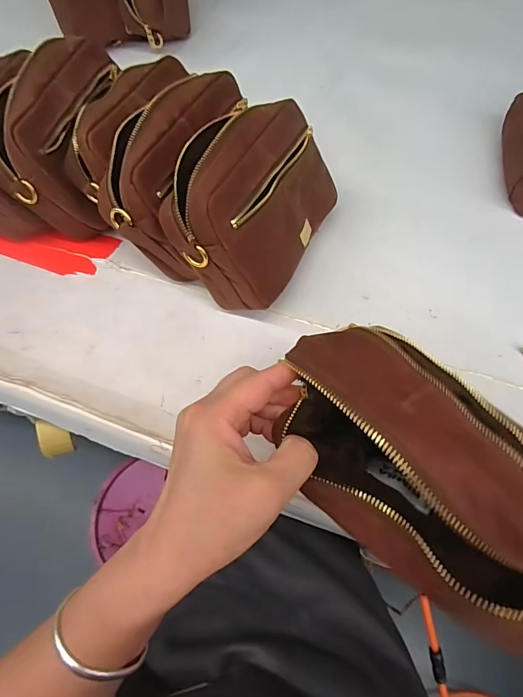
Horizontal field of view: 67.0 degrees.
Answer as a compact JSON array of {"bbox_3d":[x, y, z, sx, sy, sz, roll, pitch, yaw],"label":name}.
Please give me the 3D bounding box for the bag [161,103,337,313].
[{"bbox_3d":[-0.004,-0.139,0.372,0.070,0.147,0.187,8,53,42],"label":"bag"}]

